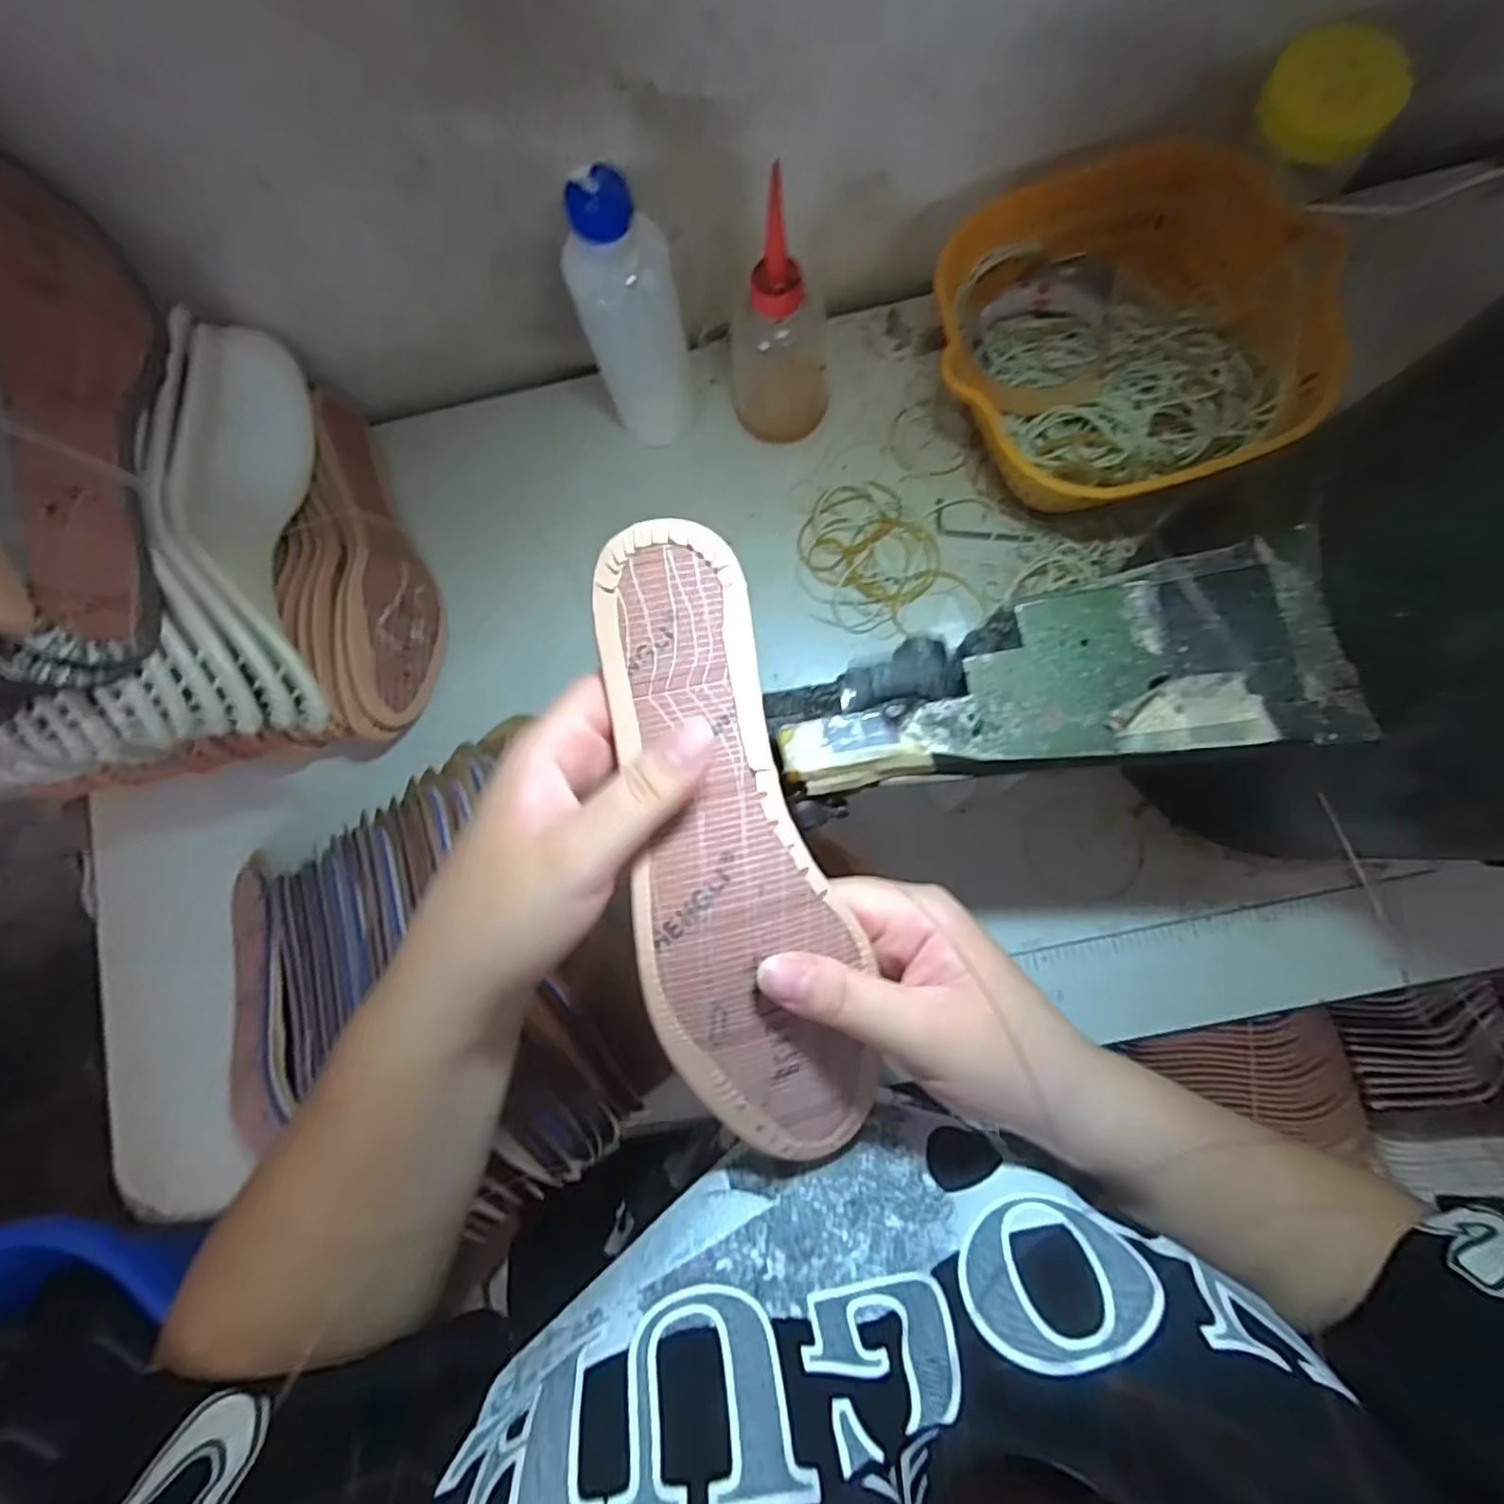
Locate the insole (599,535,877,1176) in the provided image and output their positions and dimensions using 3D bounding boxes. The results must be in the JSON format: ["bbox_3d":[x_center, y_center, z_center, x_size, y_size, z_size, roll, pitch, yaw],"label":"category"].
[{"bbox_3d":[-0.007,0.038,0.246,0.069,0.032,0.236,-12,93,3],"label":"insole"}]

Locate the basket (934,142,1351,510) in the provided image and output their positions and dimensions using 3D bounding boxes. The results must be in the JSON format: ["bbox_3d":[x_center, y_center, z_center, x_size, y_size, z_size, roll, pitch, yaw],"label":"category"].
[{"bbox_3d":[0.226,-0.248,0.431,0.213,0.087,0.205,-1,82,5],"label":"basket"}]

